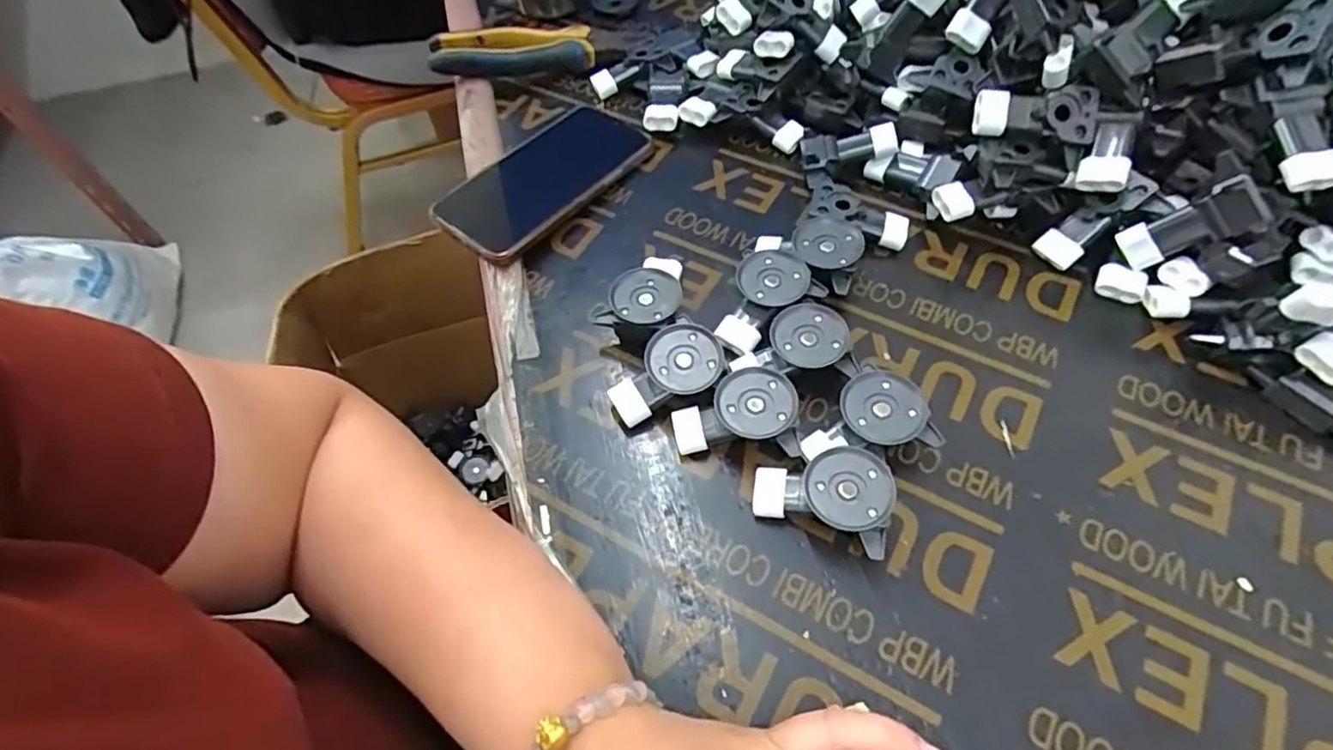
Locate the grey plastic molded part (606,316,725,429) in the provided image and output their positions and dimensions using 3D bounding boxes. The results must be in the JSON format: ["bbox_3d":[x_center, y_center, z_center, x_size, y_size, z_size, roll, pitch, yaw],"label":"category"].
[{"bbox_3d":[-0.001,-0.001,0.365,0.065,0.032,0.042,-16,57,-7],"label":"grey plastic molded part"}]

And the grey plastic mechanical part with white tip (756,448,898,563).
[{"bbox_3d":[0.079,0.061,0.323,0.064,0.031,0.045,14,58,12],"label":"grey plastic mechanical part with white tip"}]

